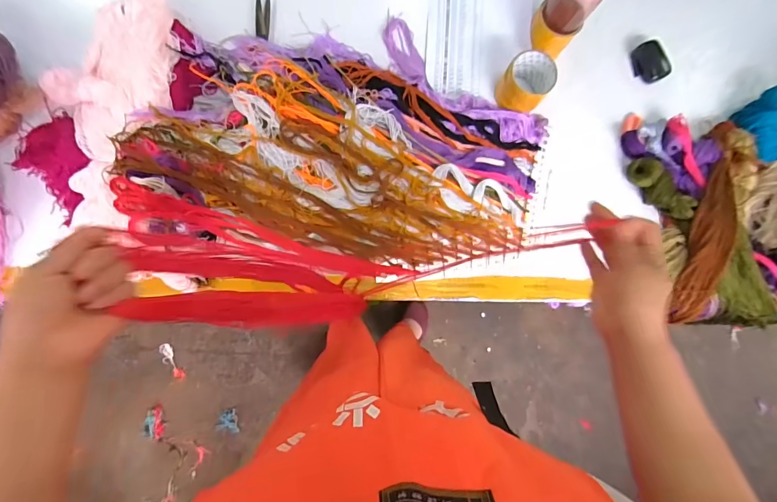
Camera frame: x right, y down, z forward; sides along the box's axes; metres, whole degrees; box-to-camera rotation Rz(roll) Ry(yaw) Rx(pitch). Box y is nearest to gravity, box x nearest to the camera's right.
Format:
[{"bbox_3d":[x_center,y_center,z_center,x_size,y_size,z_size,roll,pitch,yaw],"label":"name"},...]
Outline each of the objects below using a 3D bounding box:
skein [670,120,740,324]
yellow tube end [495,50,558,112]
[{"bbox_3d":[0.586,-0.057,0.702,0.076,0.054,0.377,14,83,-5],"label":"skein"},{"bbox_3d":[0.240,-0.297,0.695,0.094,0.082,0.085,-40,90,-8],"label":"yellow tube end"}]

